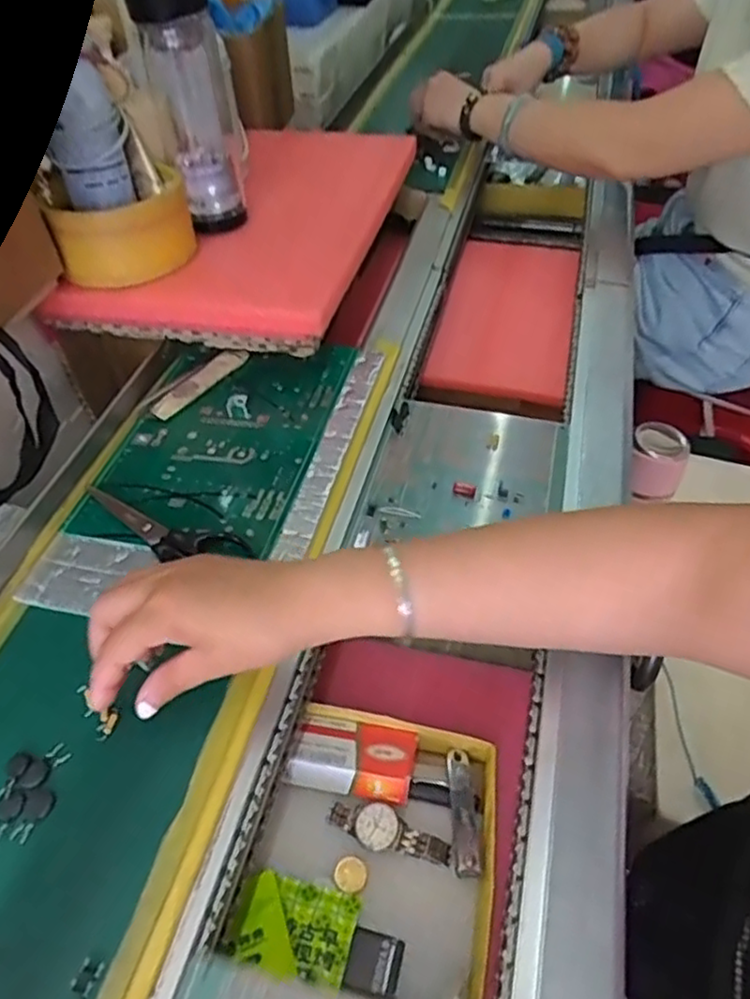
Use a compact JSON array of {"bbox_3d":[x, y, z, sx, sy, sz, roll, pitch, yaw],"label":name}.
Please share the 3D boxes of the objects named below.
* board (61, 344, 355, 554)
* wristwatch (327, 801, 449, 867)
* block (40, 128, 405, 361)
[{"bbox_3d":[-0.120,-0.053,0.546,0.154,0.007,0.232,8,49,13],"label":"board"},{"bbox_3d":[0.009,0.207,0.426,0.076,0.011,0.026,21,52,20],"label":"wristwatch"},{"bbox_3d":[-0.119,-0.278,0.688,0.240,0.046,0.361,9,50,9],"label":"block"}]

